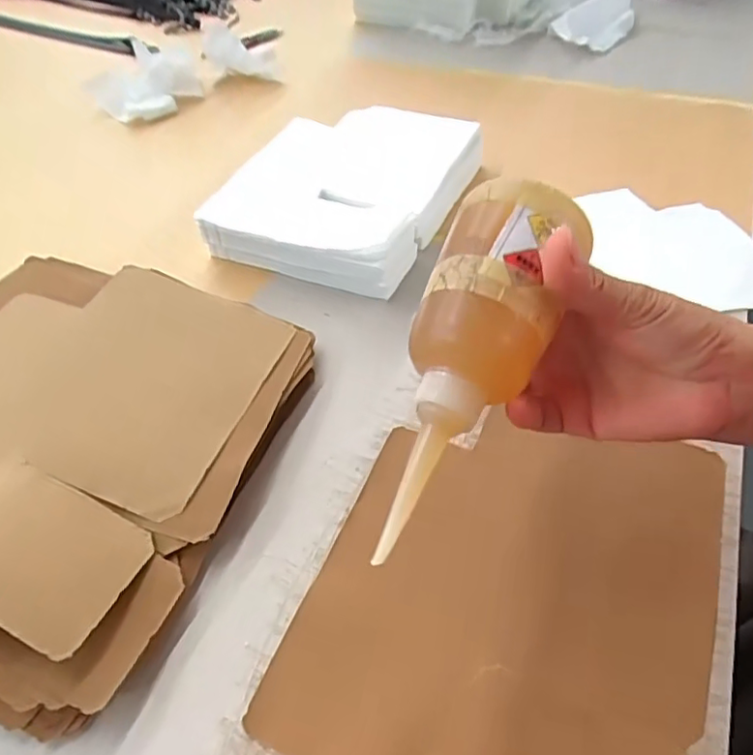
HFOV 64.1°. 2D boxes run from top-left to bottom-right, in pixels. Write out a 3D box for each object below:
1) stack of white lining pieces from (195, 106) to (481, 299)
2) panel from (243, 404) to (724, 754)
[{"bbox_3d":[-0.030,-0.177,0.549,0.200,0.058,0.226,19,50,18],"label":"stack of white lining pieces"},{"bbox_3d":[0.071,0.109,0.318,0.190,0.008,0.229,17,51,18],"label":"panel"}]

